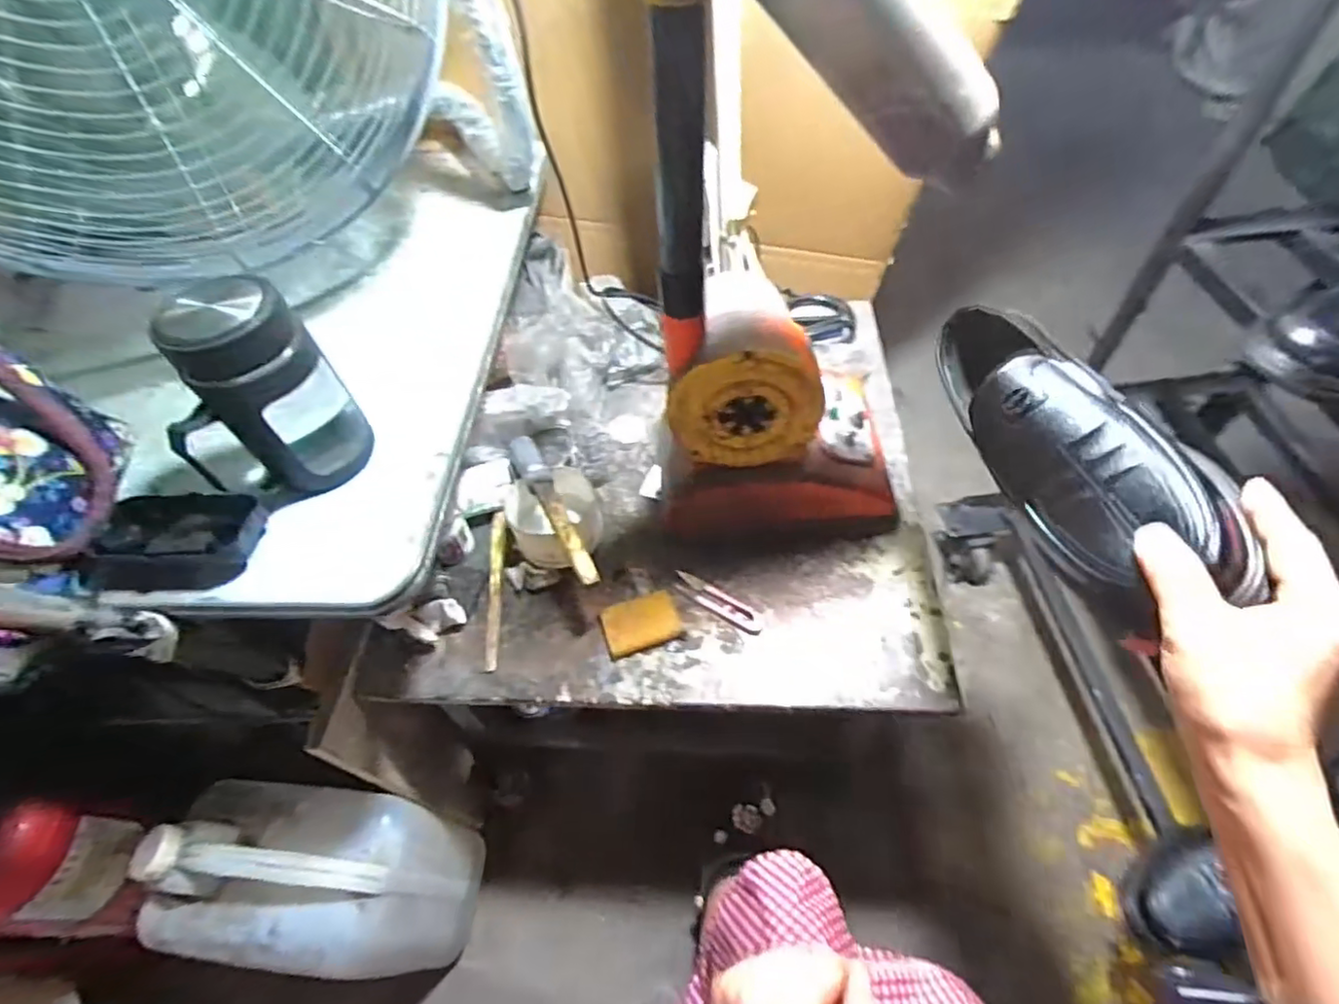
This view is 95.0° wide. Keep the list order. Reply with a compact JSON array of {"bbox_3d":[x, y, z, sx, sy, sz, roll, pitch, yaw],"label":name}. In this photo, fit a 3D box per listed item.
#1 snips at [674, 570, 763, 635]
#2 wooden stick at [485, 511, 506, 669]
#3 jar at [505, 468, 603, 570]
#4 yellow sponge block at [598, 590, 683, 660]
[{"bbox_3d":[0.047,0.096,0.593,0.096,0.004,0.024,28,61,21],"label":"snips"},{"bbox_3d":[-0.174,0.084,0.613,0.015,0.013,0.170,-6,55,-1],"label":"wooden stick"},{"bbox_3d":[-0.118,0.017,0.625,0.092,0.072,0.091,-2,55,2],"label":"jar"},{"bbox_3d":[-0.027,0.113,0.580,0.072,0.011,0.046,-20,56,-10],"label":"yellow sponge block"}]

